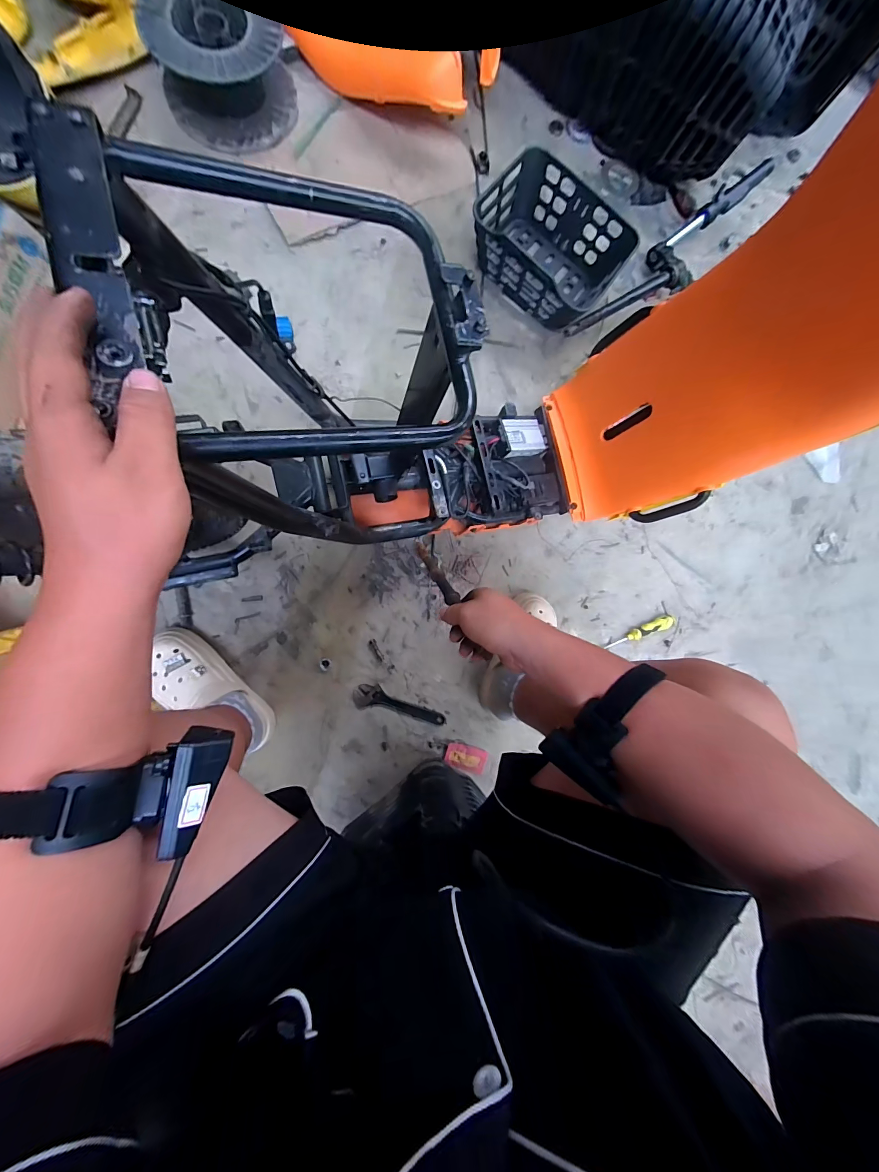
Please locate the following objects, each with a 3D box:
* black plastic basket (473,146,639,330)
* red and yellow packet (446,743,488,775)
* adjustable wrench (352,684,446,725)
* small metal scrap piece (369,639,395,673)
[{"bbox_3d":[0.246,-0.767,0.835,0.320,0.118,0.270,38,82,-5],"label":"black plastic basket"},{"bbox_3d":[0.055,0.365,0.789,0.085,0.011,0.050,16,84,-8],"label":"red and yellow packet"},{"bbox_3d":[-0.080,0.246,0.772,0.195,0.013,0.050,15,84,-8],"label":"adjustable wrench"},{"bbox_3d":[-0.119,0.145,0.772,0.015,0.010,0.080,-35,93,-10],"label":"small metal scrap piece"}]

